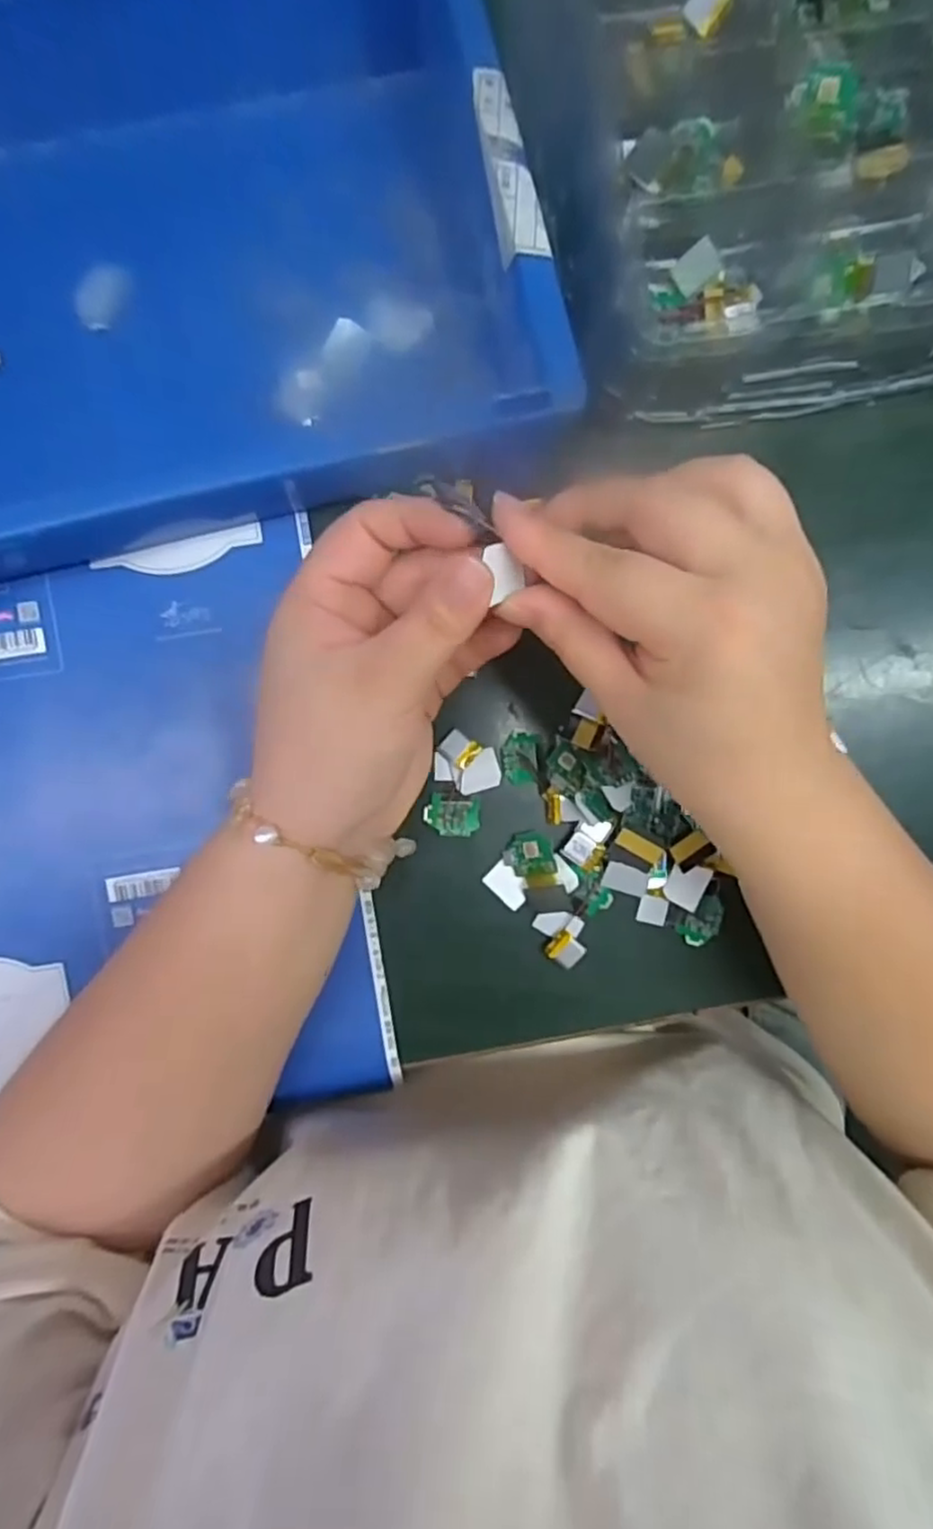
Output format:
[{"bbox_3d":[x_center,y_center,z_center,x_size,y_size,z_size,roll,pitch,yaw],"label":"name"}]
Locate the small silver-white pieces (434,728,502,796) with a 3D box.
[{"bbox_3d":[0.001,0.001,0.327,0.031,0.004,0.024,26,89,-3],"label":"small silver-white pieces"}]

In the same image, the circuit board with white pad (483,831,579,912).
[{"bbox_3d":[0.029,0.052,0.326,0.035,0.011,0.035,-40,92,-2],"label":"circuit board with white pad"}]

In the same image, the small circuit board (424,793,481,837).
[{"bbox_3d":[-0.007,0.024,0.327,0.025,0.004,0.019,4,90,-3],"label":"small circuit board"}]

